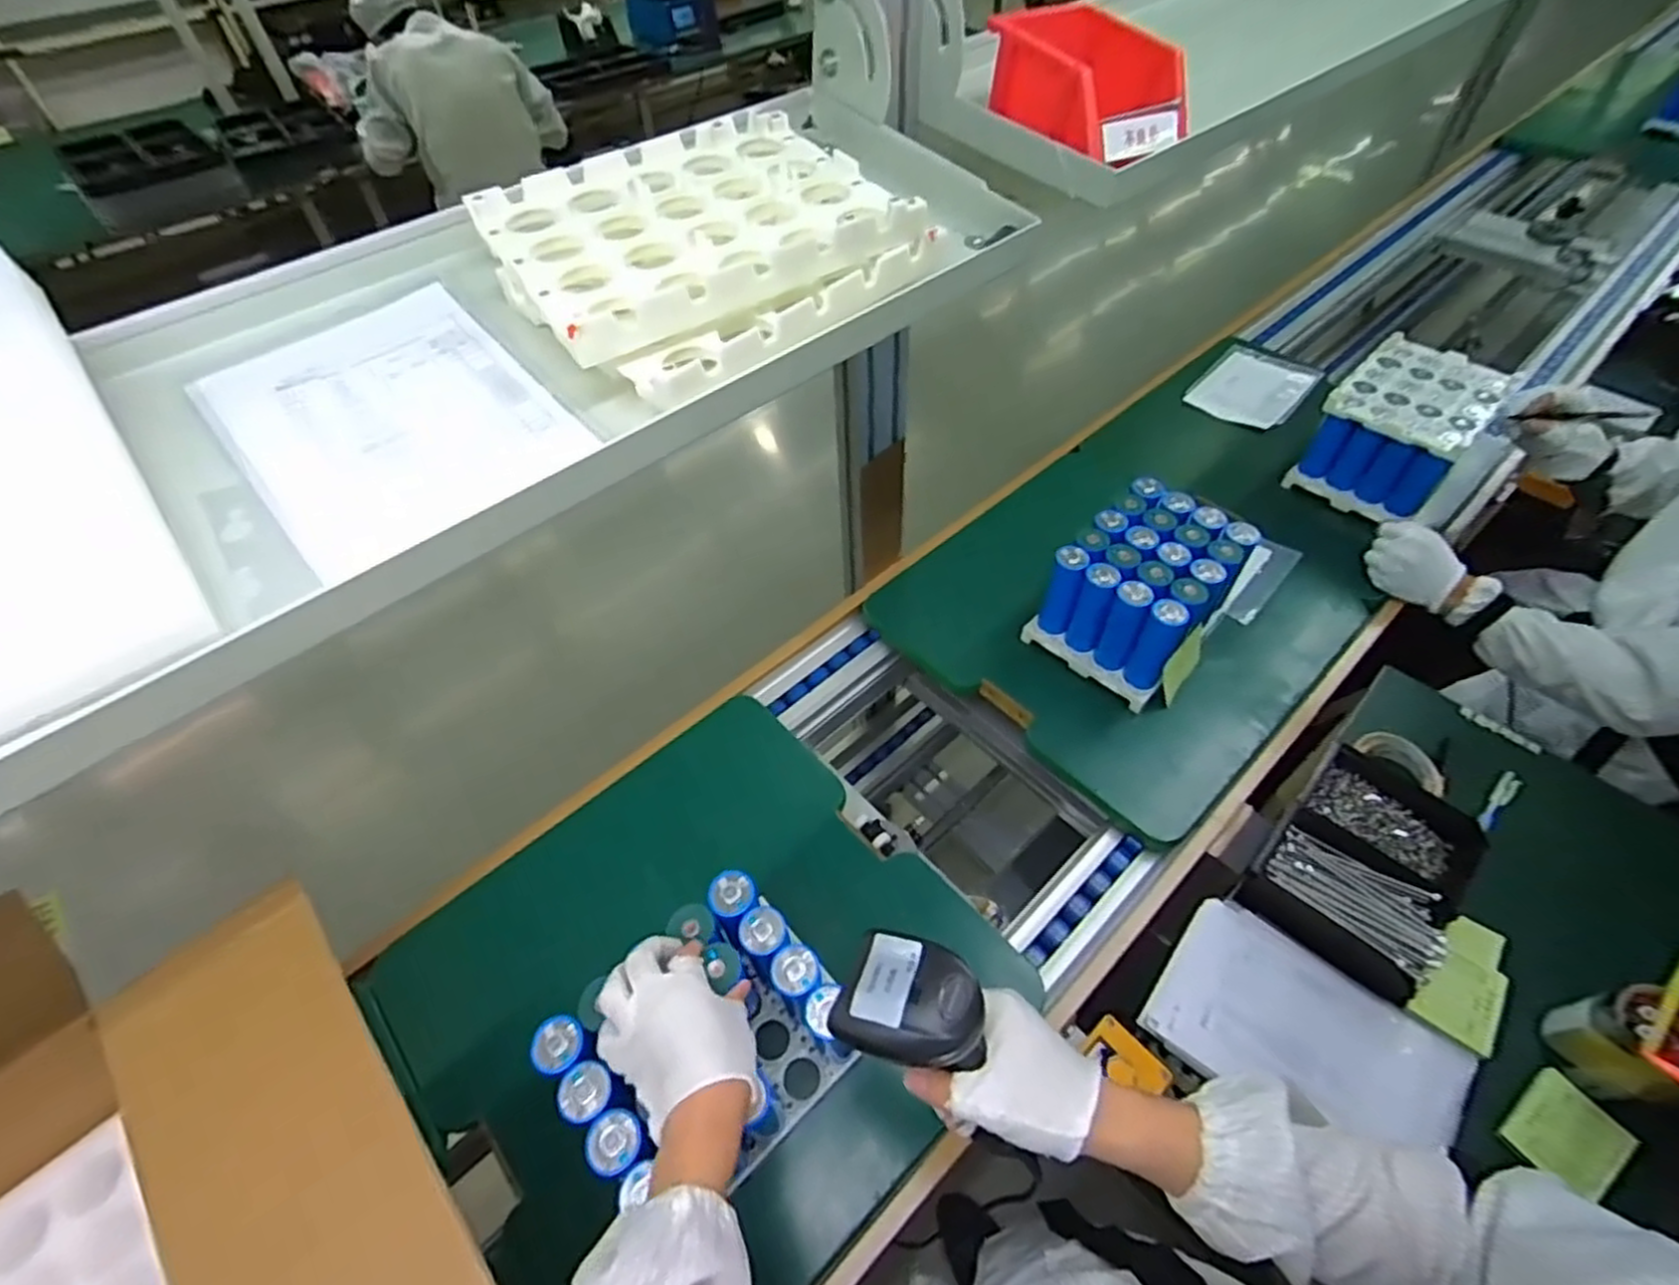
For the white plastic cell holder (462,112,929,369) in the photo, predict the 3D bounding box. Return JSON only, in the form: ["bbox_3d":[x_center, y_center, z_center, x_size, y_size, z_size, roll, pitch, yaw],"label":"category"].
[{"bbox_3d":[-0.091,-0.268,0.465,0.234,0.031,0.182,-30,56,-19],"label":"white plastic cell holder"}]

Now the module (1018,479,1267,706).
[{"bbox_3d":[0.379,-0.067,0.920,0.174,0.144,0.215,37,62,27],"label":"module"}]

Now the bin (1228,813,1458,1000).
[{"bbox_3d":[0.512,0.258,0.743,0.164,0.061,0.112,37,62,27],"label":"bin"}]

